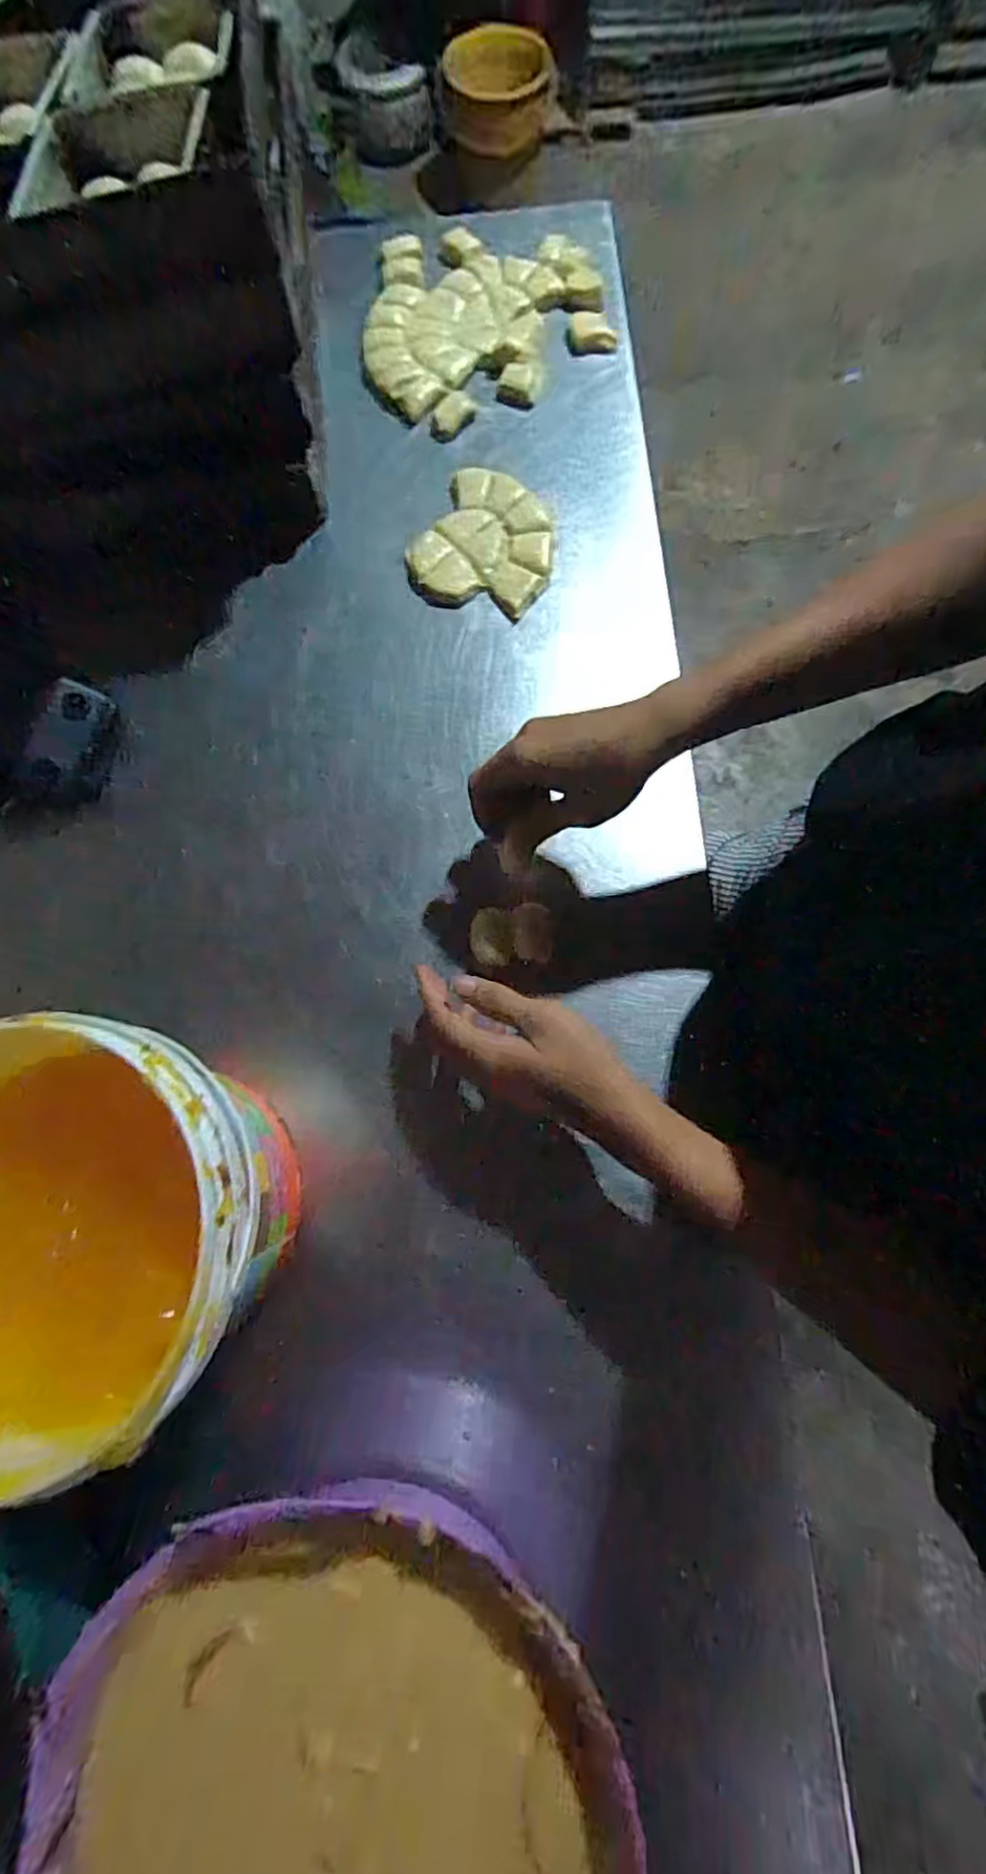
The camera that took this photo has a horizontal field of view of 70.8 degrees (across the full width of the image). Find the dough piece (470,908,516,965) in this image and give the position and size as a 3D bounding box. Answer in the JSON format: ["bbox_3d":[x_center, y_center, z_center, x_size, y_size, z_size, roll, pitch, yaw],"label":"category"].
[{"bbox_3d":[0.000,0.000,0.517,0.032,0.022,0.045,3,77,2],"label":"dough piece"}]

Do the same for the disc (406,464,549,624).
[{"bbox_3d":[-0.006,-0.355,0.619,0.120,0.010,0.140,14,77,5],"label":"disc"}]

